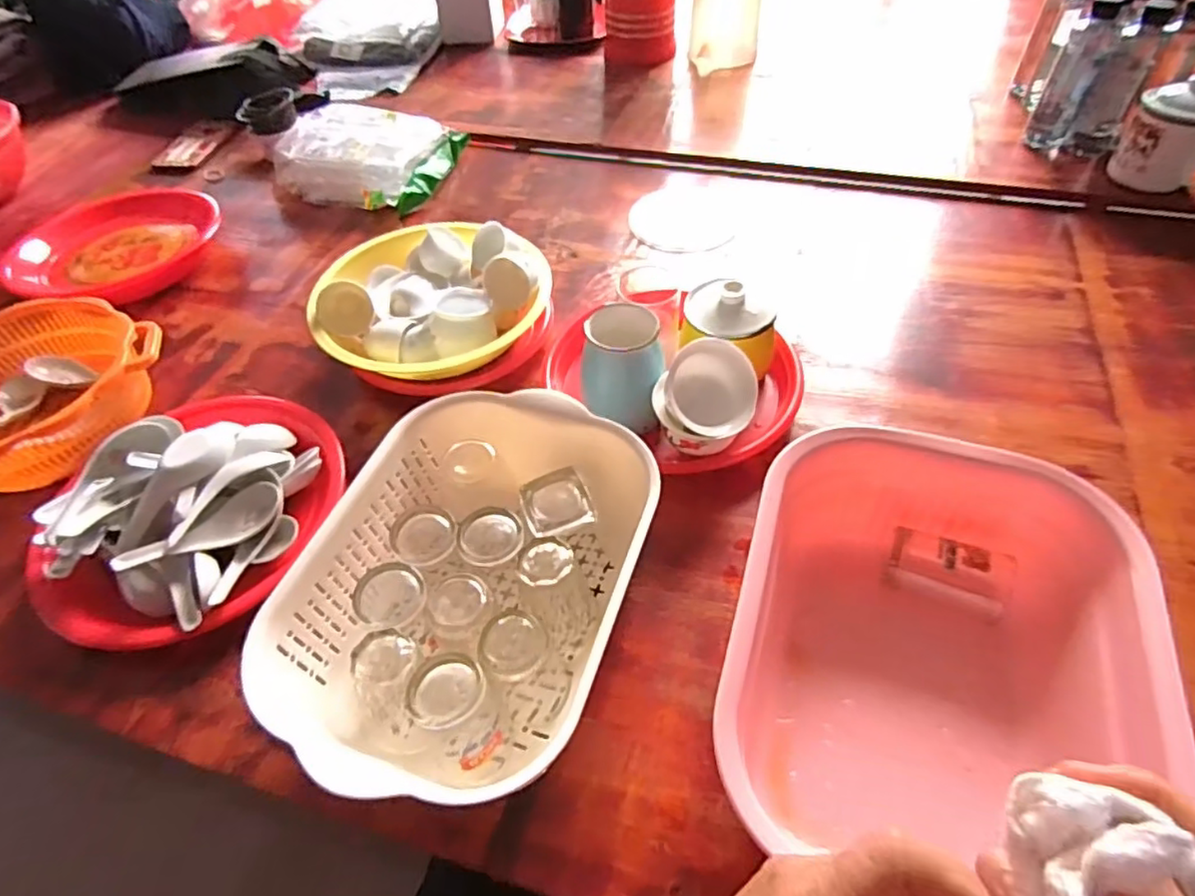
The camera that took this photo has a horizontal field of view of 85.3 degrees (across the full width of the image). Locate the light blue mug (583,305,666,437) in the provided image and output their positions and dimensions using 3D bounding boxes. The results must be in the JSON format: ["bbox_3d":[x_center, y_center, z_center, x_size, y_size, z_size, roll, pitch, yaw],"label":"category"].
[{"bbox_3d":[0.023,-0.073,0.590,0.072,0.083,0.069,7,51,10],"label":"light blue mug"}]

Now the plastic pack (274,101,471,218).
[{"bbox_3d":[-0.339,-0.433,0.959,0.230,0.067,0.191,4,51,7],"label":"plastic pack"}]

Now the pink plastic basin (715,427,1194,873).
[{"bbox_3d":[0.208,0.139,0.425,0.231,0.112,0.253,13,52,14],"label":"pink plastic basin"}]

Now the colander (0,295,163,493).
[{"bbox_3d":[-0.568,-0.053,0.653,0.217,0.070,0.212,17,53,17],"label":"colander"}]

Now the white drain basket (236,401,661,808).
[{"bbox_3d":[-0.086,0.101,0.483,0.217,0.102,0.286,14,53,15],"label":"white drain basket"}]

